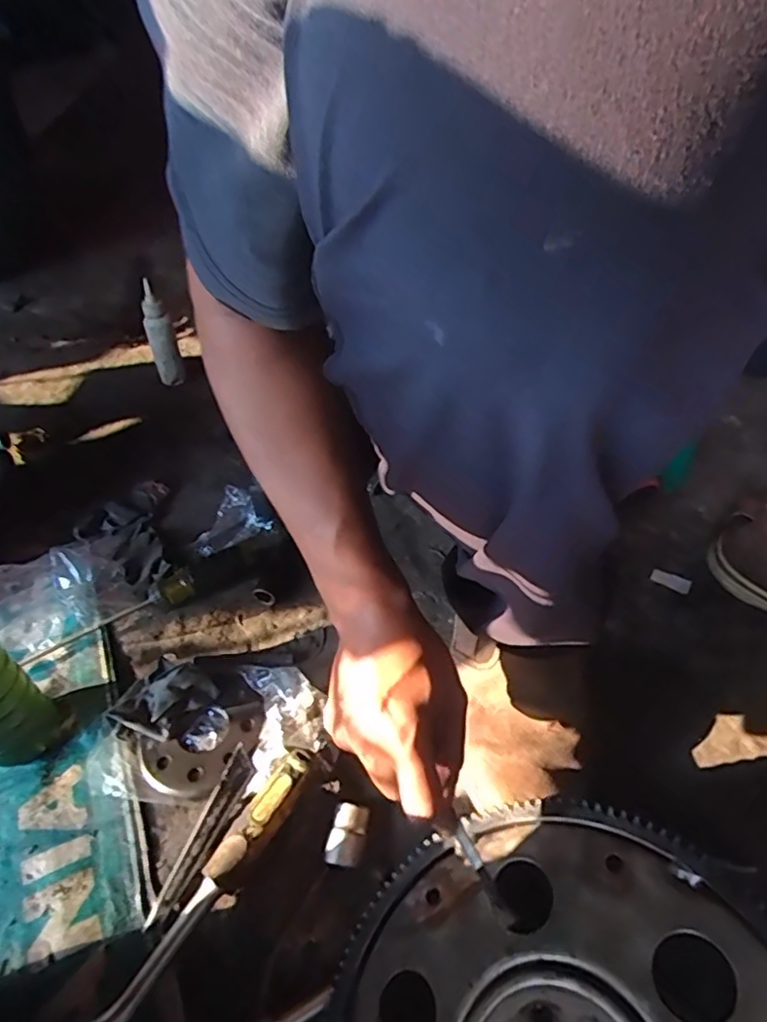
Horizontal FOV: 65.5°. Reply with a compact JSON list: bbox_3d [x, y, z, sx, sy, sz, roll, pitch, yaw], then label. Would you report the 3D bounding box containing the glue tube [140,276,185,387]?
[{"bbox_3d":[-0.302,-0.238,0.809,0.038,0.134,0.029,-21,44,-16],"label":"glue tube"}]

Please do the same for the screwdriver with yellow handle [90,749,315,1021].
[{"bbox_3d":[-0.117,0.259,0.421,0.031,0.036,0.198,24,53,24],"label":"screwdriver with yellow handle"}]

